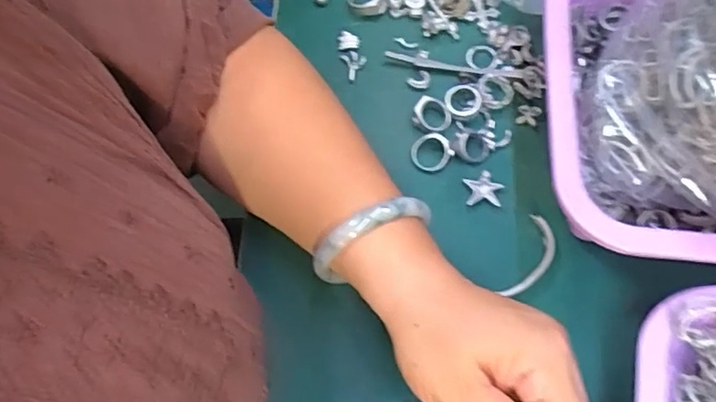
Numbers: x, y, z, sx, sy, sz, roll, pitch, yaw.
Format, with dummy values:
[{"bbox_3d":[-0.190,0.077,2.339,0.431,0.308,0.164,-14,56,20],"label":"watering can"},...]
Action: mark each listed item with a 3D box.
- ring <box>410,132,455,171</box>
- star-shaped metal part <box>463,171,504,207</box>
[{"bbox_3d":[0.048,-0.032,0.369,0.027,0.004,0.025,-1,85,9],"label":"ring"},{"bbox_3d":[0.080,-0.008,0.362,0.024,0.007,0.022,-3,68,0],"label":"star-shaped metal part"}]

